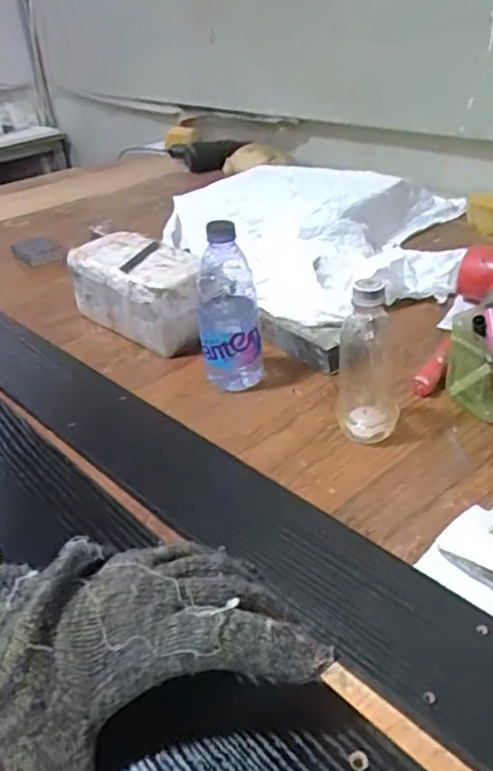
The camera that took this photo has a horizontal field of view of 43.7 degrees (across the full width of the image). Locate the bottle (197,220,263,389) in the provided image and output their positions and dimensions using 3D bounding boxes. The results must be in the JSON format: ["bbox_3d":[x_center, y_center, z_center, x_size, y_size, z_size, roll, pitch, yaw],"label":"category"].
[{"bbox_3d":[-0.021,-0.087,0.707,0.070,0.184,0.053,-3,33,2],"label":"bottle"}]

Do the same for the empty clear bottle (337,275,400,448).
[{"bbox_3d":[0.126,-0.025,0.619,0.066,0.167,0.065,2,33,10],"label":"empty clear bottle"}]

